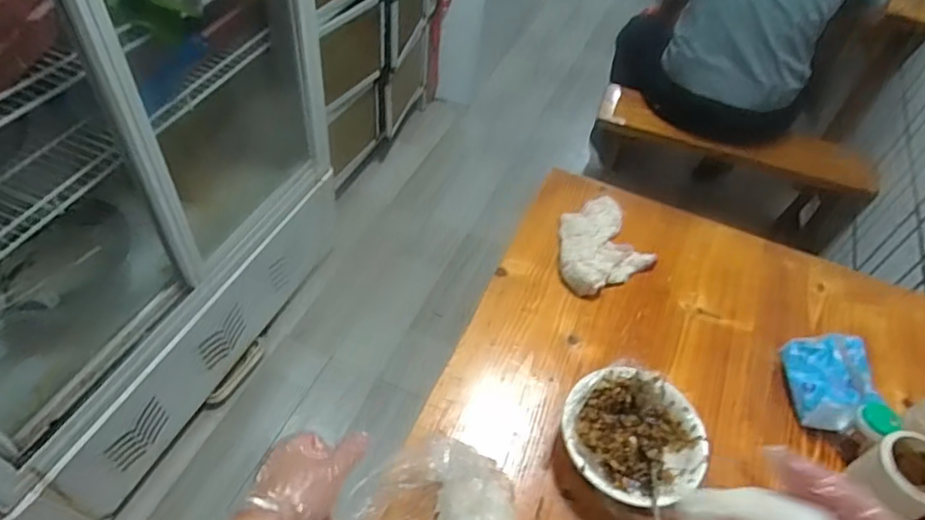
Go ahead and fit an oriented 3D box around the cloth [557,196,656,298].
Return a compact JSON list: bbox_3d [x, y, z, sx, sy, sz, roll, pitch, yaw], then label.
[{"bbox_3d":[0.219,-0.029,0.978,0.156,0.033,0.190,-9,52,-14],"label":"cloth"}]

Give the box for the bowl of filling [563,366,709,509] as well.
[{"bbox_3d":[0.209,0.222,0.744,0.174,0.057,0.164,3,50,-4],"label":"bowl of filling"}]

